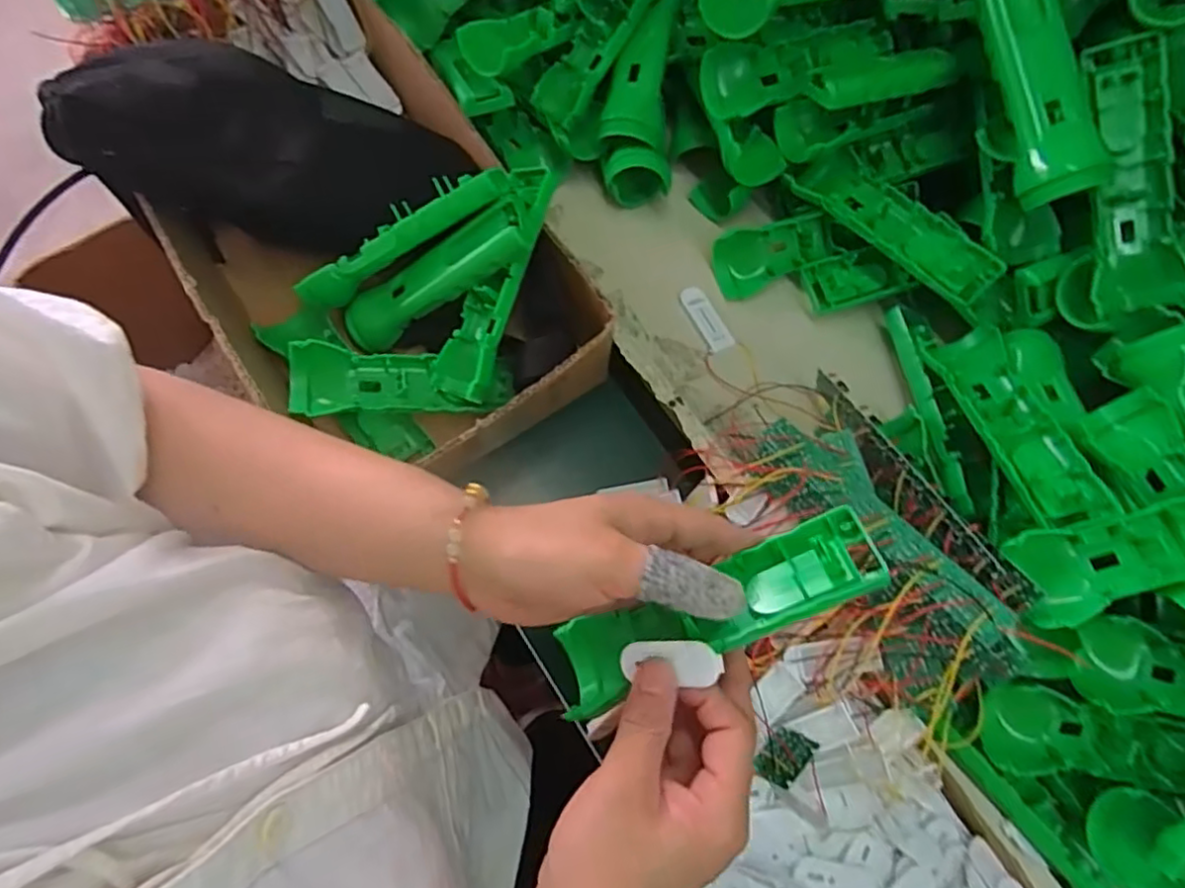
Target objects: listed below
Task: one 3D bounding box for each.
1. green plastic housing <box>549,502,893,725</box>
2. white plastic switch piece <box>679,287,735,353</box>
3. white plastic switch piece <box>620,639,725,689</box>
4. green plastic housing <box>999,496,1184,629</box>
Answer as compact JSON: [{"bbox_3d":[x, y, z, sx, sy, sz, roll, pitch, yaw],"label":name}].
[{"bbox_3d":[0.055,0.081,0.313,0.161,0.027,0.043,-27,73,16],"label":"green plastic housing"},{"bbox_3d":[0.088,-0.096,0.511,0.020,0.006,0.056,-28,75,-11],"label":"white plastic switch piece"},{"bbox_3d":[0.033,0.097,0.293,0.045,0.005,0.018,-8,68,31],"label":"white plastic switch piece"},{"bbox_3d":[0.316,0.054,0.363,0.157,0.028,0.047,-22,72,14],"label":"green plastic housing"}]

